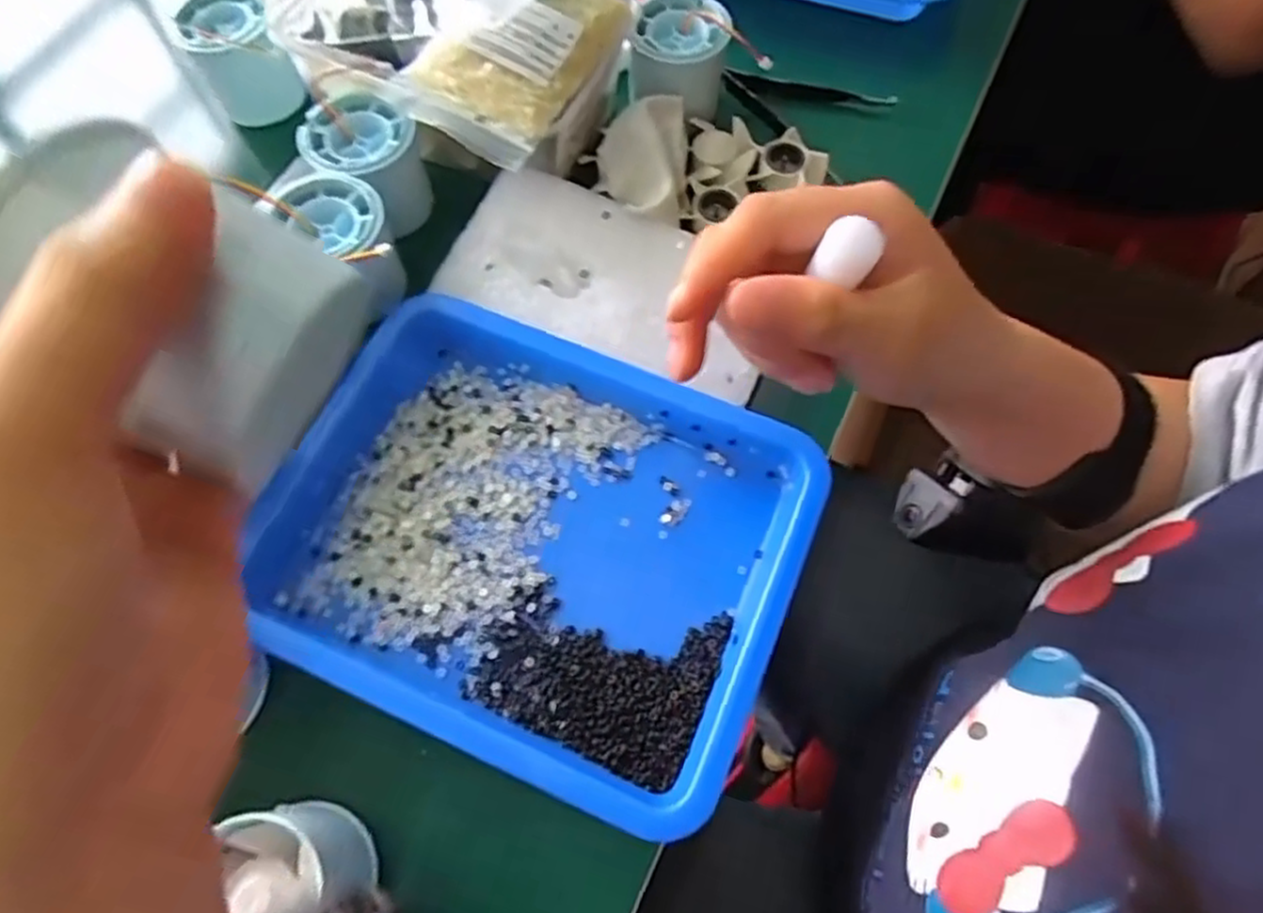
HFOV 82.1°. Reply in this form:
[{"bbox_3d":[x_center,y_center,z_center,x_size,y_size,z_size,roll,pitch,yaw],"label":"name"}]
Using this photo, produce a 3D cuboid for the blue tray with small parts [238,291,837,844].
[{"bbox_3d":[-0.044,0.032,0.313,0.222,0.036,0.170,24,71,6],"label":"blue tray with small parts"}]

